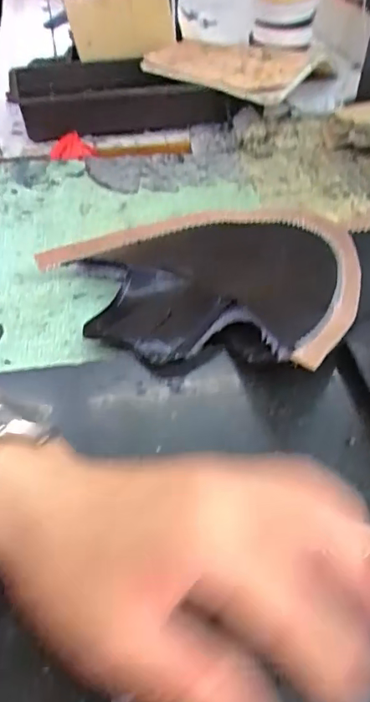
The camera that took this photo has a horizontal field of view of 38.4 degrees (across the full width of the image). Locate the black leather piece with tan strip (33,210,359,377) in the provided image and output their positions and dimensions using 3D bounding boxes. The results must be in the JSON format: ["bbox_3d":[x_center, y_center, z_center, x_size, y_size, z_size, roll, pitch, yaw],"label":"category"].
[{"bbox_3d":[0.011,-0.064,0.416,0.229,0.064,0.219,14,47,10],"label":"black leather piece with tan strip"}]

